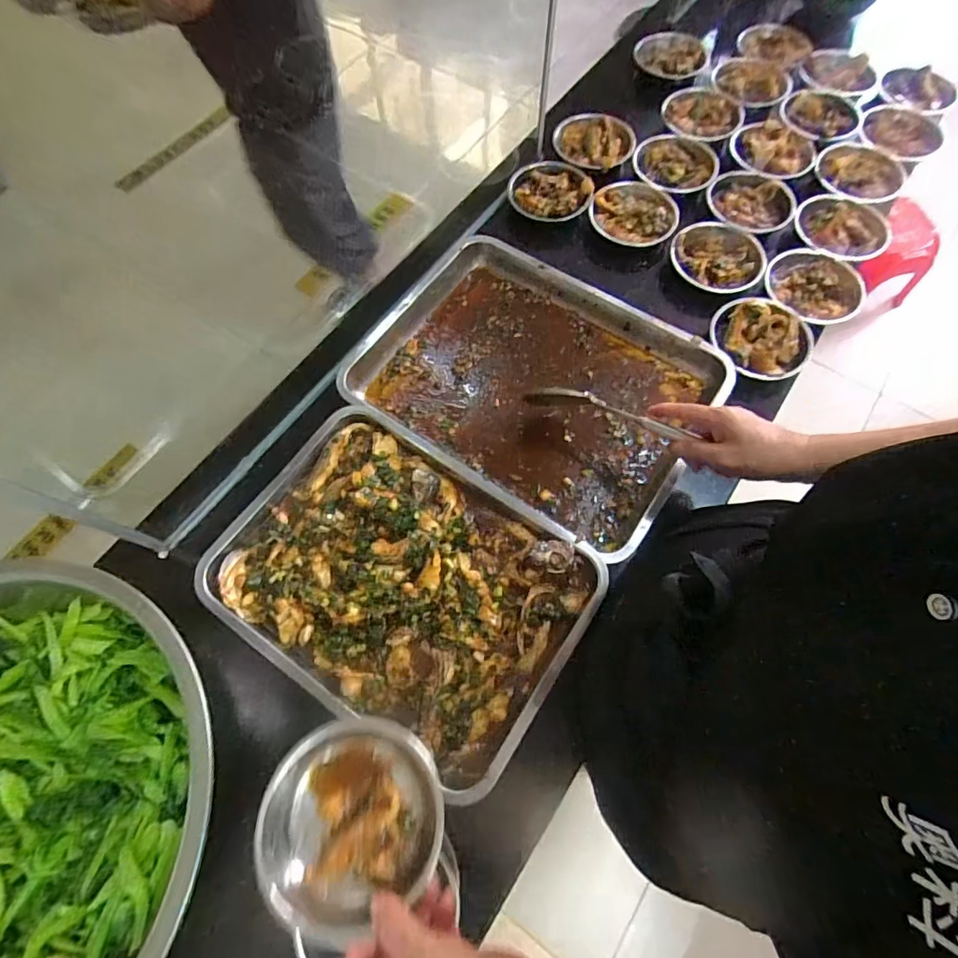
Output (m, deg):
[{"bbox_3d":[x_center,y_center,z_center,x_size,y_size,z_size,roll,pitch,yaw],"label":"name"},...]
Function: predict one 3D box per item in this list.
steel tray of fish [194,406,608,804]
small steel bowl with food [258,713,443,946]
[{"bbox_3d":[-0.089,0.114,0.566,0.400,0.051,0.291,31,72,13],"label":"steel tray of fish"},{"bbox_3d":[-0.102,0.265,0.391,0.137,0.050,0.128,0,68,1],"label":"small steel bowl with food"}]

